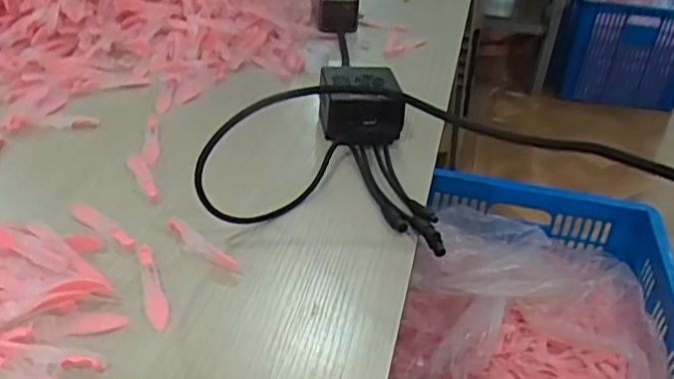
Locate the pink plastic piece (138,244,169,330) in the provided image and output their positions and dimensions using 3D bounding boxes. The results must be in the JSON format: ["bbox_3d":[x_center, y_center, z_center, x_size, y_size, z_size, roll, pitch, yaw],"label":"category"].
[{"bbox_3d":[-0.127,0.065,0.432,0.014,0.007,0.078,-10,38,-21],"label":"pink plastic piece"}]

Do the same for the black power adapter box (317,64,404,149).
[{"bbox_3d":[0.023,-0.083,0.626,0.080,0.049,0.088,3,35,-4],"label":"black power adapter box"}]

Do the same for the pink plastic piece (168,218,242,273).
[{"bbox_3d":[-0.101,0.040,0.464,0.076,0.011,0.014,29,41,29],"label":"pink plastic piece"}]

